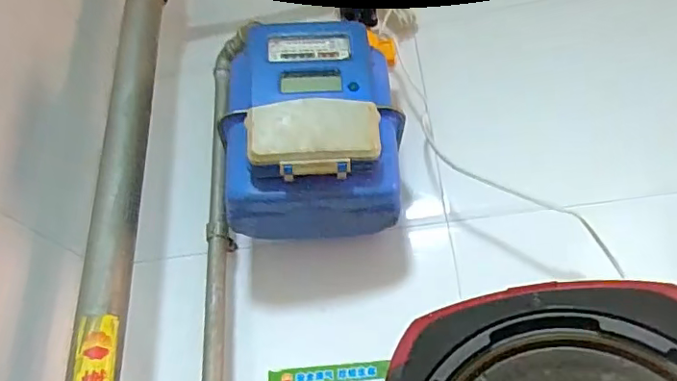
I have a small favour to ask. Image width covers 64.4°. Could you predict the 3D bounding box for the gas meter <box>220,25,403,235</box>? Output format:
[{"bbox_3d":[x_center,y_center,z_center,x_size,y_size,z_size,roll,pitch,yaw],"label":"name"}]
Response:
[{"bbox_3d":[-0.027,-0.065,0.567,0.169,0.189,0.125,-3,-26,-4],"label":"gas meter"}]

